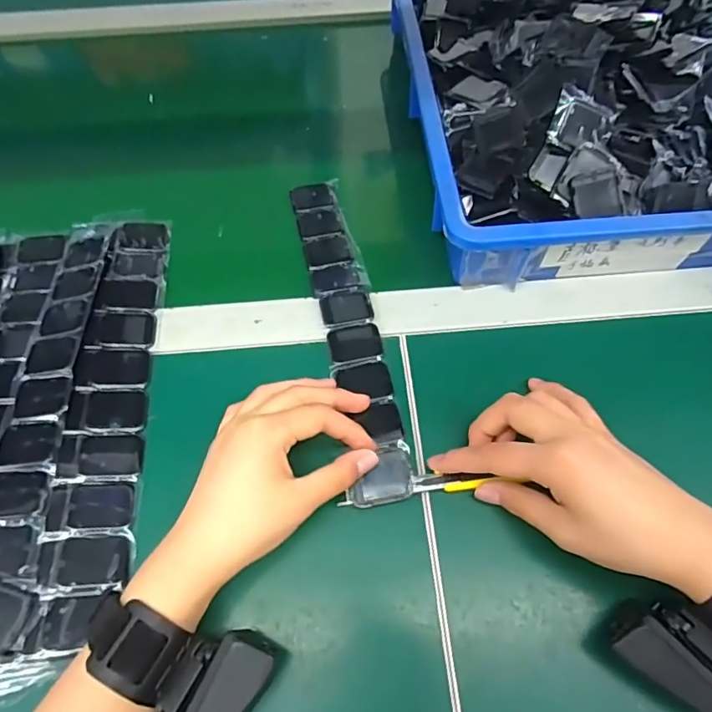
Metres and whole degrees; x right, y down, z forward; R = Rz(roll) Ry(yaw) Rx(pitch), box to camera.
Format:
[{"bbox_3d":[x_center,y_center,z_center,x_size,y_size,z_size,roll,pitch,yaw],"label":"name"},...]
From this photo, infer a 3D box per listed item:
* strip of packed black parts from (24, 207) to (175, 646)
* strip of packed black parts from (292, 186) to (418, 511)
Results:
[{"bbox_3d":[-0.173,0.022,0.366,0.049,0.010,0.324,3,59,-15],"label":"strip of packed black parts"},{"bbox_3d":[-0.008,-0.032,0.400,0.047,0.014,0.295,-12,59,-4],"label":"strip of packed black parts"}]

